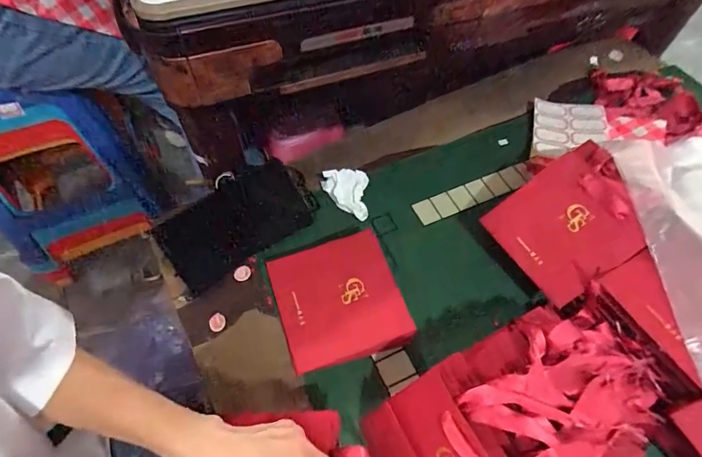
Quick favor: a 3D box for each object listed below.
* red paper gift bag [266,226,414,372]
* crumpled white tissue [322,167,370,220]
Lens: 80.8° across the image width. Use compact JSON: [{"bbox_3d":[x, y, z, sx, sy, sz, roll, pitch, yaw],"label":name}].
[{"bbox_3d":[-0.017,0.086,0.495,0.138,0.053,0.142,-16,61,-12],"label":"red paper gift bag"},{"bbox_3d":[-0.009,-0.048,0.595,0.065,0.019,0.070,2,85,-5],"label":"crumpled white tissue"}]

